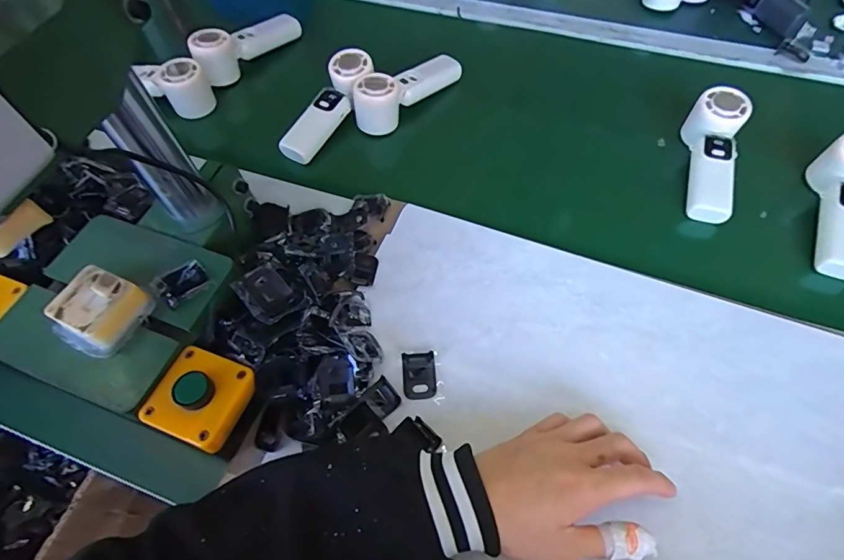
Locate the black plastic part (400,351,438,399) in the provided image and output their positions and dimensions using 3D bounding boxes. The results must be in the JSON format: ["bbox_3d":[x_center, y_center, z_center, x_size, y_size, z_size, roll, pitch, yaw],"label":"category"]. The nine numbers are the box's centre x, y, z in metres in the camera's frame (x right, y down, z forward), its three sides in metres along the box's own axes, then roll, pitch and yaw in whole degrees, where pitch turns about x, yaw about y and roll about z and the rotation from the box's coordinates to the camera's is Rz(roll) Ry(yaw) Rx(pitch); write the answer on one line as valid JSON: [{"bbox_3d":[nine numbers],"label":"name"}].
[{"bbox_3d":[-0.002,0.087,0.410,0.030,0.010,0.040,-5,60,0],"label":"black plastic part"}]

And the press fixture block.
[{"bbox_3d":[-0.279,0.028,0.387,0.059,0.032,0.065,22,64,14],"label":"press fixture block"}]

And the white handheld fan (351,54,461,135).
[{"bbox_3d":[-0.017,-0.256,0.593,0.167,0.058,0.044,-39,66,-18],"label":"white handheld fan"}]

